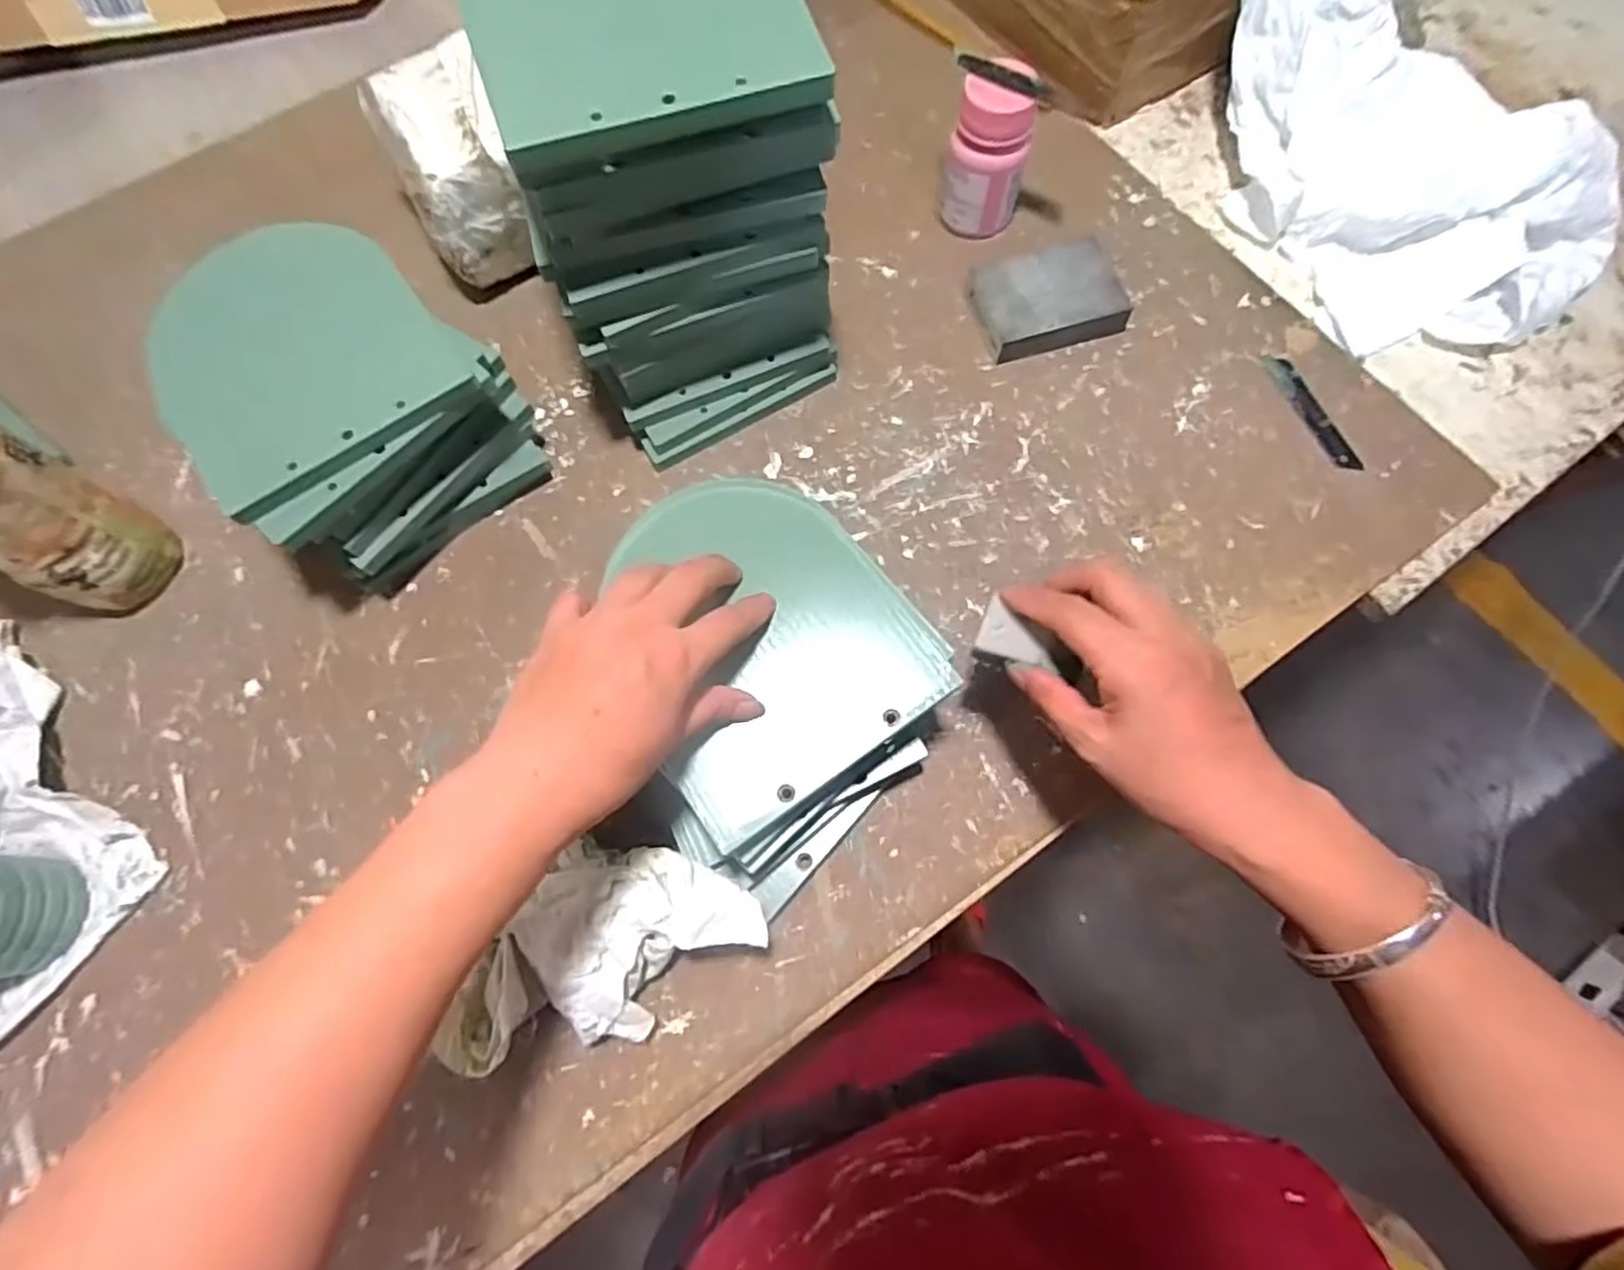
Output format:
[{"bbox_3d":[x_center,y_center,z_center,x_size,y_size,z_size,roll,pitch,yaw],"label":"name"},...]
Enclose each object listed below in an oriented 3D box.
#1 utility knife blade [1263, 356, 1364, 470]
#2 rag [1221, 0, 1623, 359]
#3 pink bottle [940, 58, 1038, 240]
[{"bbox_3d":[0.352,-0.157,0.503,0.019,0.004,0.098,-19,74,-5],"label":"utility knife blade"},{"bbox_3d":[0.454,-0.376,0.520,0.228,0.113,0.314,-16,74,-4],"label":"rag"},{"bbox_3d":[0.127,-0.347,0.519,0.061,0.100,0.058,13,74,5],"label":"pink bottle"}]

